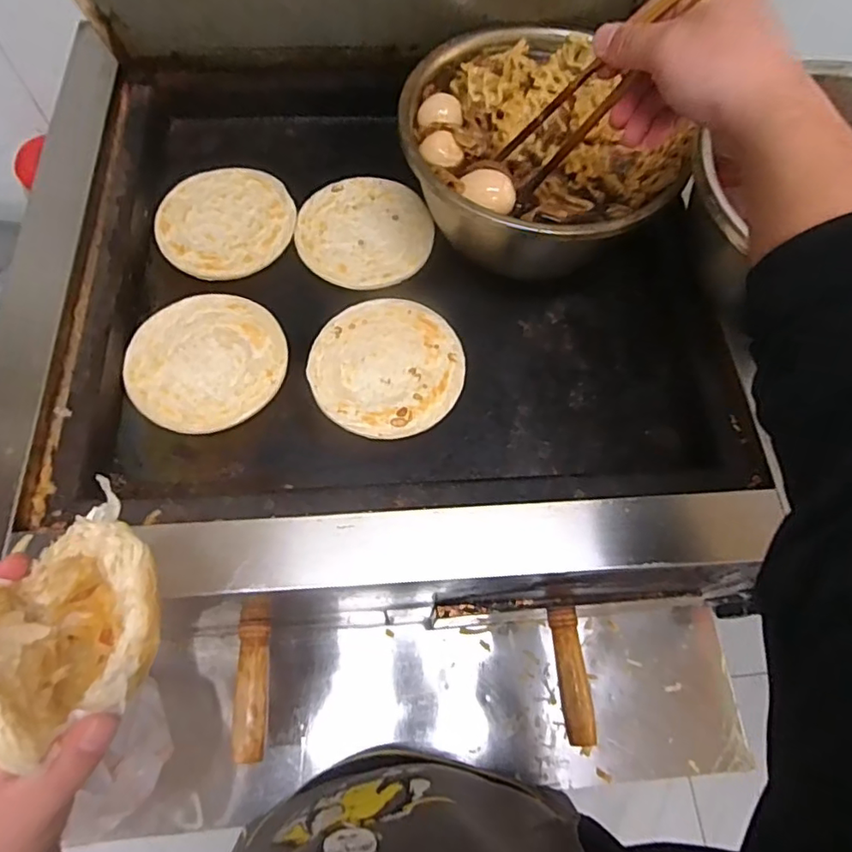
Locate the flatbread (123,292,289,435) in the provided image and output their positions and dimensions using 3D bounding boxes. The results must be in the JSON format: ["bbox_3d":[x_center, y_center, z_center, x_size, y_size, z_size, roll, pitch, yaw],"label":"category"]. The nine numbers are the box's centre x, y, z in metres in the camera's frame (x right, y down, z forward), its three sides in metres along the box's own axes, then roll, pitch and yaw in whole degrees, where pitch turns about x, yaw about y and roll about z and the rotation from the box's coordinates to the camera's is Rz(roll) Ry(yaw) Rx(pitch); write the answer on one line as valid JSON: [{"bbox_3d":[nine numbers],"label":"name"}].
[{"bbox_3d":[-0.193,-0.060,0.500,0.132,0.004,0.133,1,66,-3],"label":"flatbread"}]

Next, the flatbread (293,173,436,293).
[{"bbox_3d":[-0.062,-0.195,0.565,0.129,0.008,0.137,1,66,-3],"label":"flatbread"}]

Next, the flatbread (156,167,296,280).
[{"bbox_3d":[-0.199,-0.207,0.566,0.128,0.006,0.135,1,66,-3],"label":"flatbread"}]

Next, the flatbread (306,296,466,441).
[{"bbox_3d":[-0.035,-0.054,0.506,0.130,0.012,0.135,1,66,-3],"label":"flatbread"}]

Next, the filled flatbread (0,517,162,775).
[{"bbox_3d":[-0.173,0.100,0.290,0.084,0.091,0.090,1,66,-3],"label":"filled flatbread"}]

